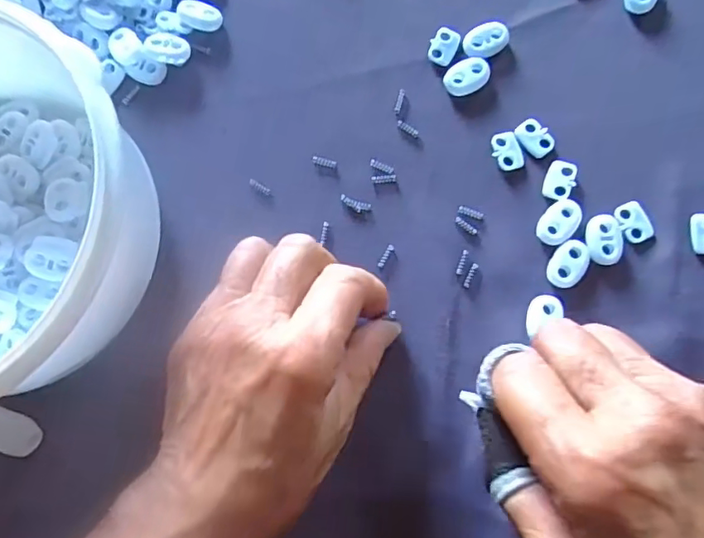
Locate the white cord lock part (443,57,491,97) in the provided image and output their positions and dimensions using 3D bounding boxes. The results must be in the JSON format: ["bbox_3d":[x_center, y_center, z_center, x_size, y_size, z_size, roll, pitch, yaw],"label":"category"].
[{"bbox_3d":[0.056,-0.094,0.271,0.022,0.005,0.017,-24,80,-1],"label":"white cord lock part"}]

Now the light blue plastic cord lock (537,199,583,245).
[{"bbox_3d":[0.095,-0.021,0.256,0.016,0.004,0.023,36,84,8],"label":"light blue plastic cord lock"}]

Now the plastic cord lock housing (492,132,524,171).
[{"bbox_3d":[0.074,-0.056,0.265,0.013,0.004,0.019,-14,80,0],"label":"plastic cord lock housing"}]

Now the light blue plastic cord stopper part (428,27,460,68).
[{"bbox_3d":[0.045,-0.110,0.275,0.013,0.004,0.019,25,83,6],"label":"light blue plastic cord stopper part"}]

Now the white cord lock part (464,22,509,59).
[{"bbox_3d":[0.066,-0.111,0.274,0.022,0.005,0.016,-21,80,-1],"label":"white cord lock part"}]

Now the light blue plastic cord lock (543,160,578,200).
[{"bbox_3d":[0.097,-0.042,0.261,0.013,0.004,0.020,13,82,5],"label":"light blue plastic cord lock"}]

